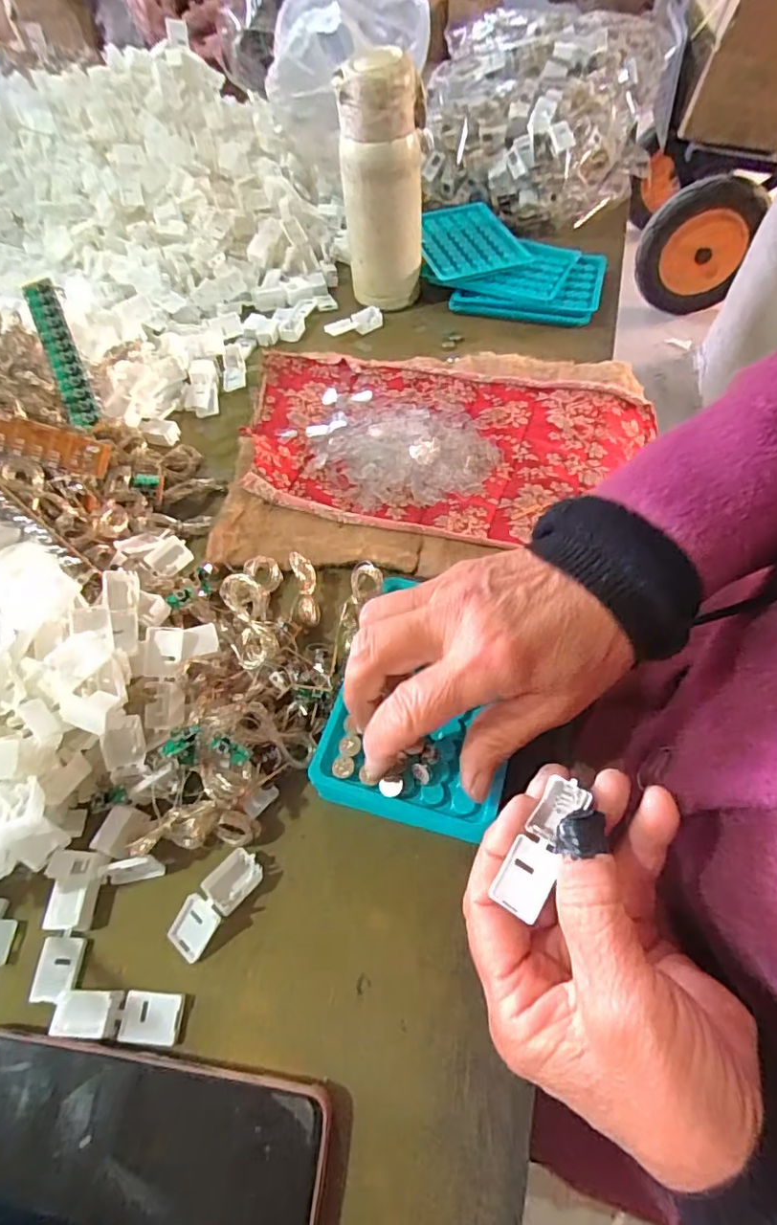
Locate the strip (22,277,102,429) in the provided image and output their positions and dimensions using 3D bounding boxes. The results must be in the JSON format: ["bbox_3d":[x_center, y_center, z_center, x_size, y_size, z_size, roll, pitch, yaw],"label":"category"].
[{"bbox_3d":[-0.229,-0.182,0.387,0.023,0.004,0.120,-25,81,4],"label":"strip"}]

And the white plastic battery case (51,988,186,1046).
[{"bbox_3d":[-0.122,0.183,0.251,0.055,0.011,0.019,1,58,4],"label":"white plastic battery case"}]

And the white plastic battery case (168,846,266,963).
[{"bbox_3d":[-0.086,0.142,0.272,0.021,0.015,0.051,31,65,20],"label":"white plastic battery case"}]

